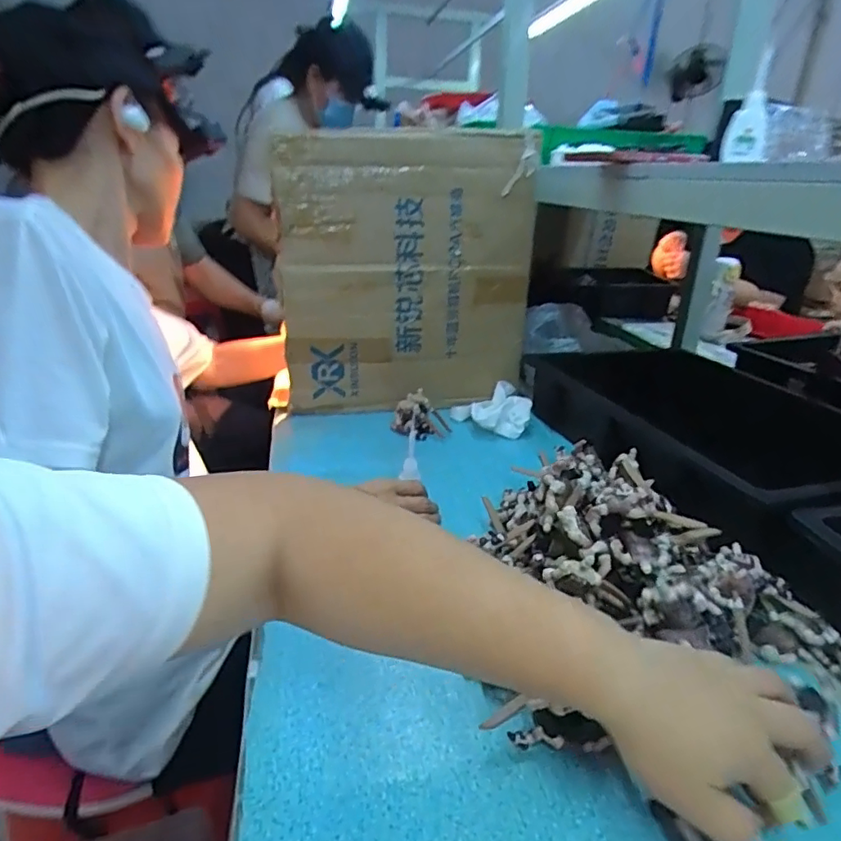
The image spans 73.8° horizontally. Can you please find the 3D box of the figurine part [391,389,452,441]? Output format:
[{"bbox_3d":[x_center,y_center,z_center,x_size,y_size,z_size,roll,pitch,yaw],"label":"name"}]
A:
[{"bbox_3d":[0.002,-0.007,0.825,0.082,0.055,0.049,5,24,7],"label":"figurine part"}]

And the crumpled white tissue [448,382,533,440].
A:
[{"bbox_3d":[0.116,-0.017,0.858,0.116,0.041,0.119,-7,25,-19],"label":"crumpled white tissue"}]

